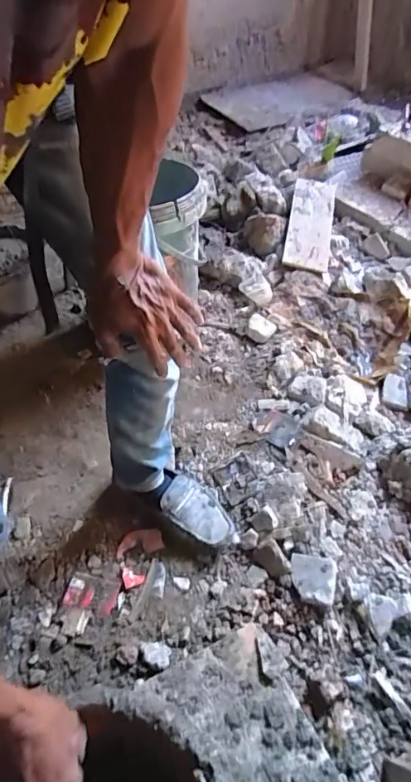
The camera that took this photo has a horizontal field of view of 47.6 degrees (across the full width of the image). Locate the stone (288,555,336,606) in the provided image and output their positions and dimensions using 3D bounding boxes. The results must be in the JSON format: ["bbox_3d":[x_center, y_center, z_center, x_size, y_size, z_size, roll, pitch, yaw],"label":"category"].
[{"bbox_3d":[0.179,0.316,0.785,0.074,0.023,0.071,8,47,12],"label":"stone"}]

